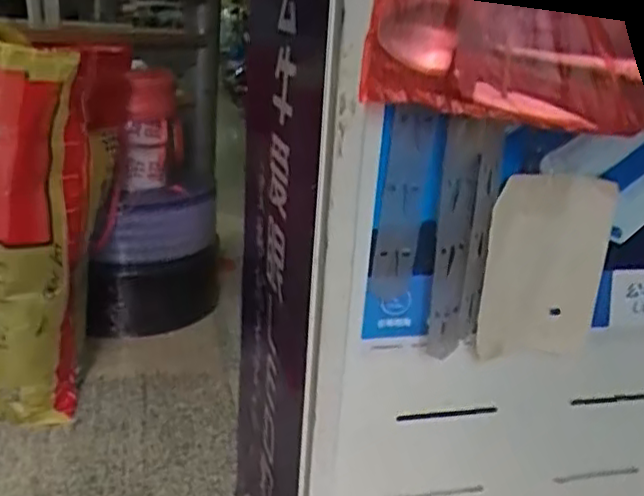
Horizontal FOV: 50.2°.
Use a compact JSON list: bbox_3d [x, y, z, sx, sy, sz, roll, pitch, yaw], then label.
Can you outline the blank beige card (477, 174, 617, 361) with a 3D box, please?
[{"bbox_3d":[0.163,0.018,0.506,0.096,0.144,0.008,-3,24,-13],"label":"blank beige card"}]

